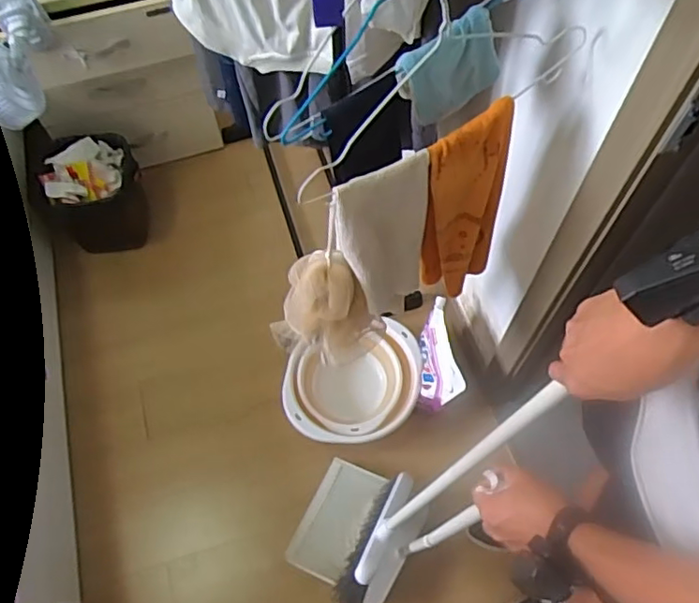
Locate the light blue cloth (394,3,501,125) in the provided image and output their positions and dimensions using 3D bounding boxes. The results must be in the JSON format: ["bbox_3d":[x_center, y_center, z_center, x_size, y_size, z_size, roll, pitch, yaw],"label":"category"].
[{"bbox_3d":[0.125,-0.285,0.721,0.120,0.110,0.020,-28,55,6],"label":"light blue cloth"}]

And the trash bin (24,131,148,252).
[{"bbox_3d":[-0.681,-0.291,1.543,0.253,0.210,0.271,0,61,0],"label":"trash bin"}]

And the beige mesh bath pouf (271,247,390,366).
[{"bbox_3d":[-0.034,0.016,0.854,0.165,0.199,0.094,9,62,5],"label":"beige mesh bath pouf"}]

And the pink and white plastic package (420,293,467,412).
[{"bbox_3d":[0.190,0.132,1.296,0.073,0.191,0.210,-6,61,-3],"label":"pink and white plastic package"}]

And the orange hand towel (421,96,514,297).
[{"bbox_3d":[0.164,-0.118,0.861,0.123,0.400,0.030,-26,62,-6],"label":"orange hand towel"}]

